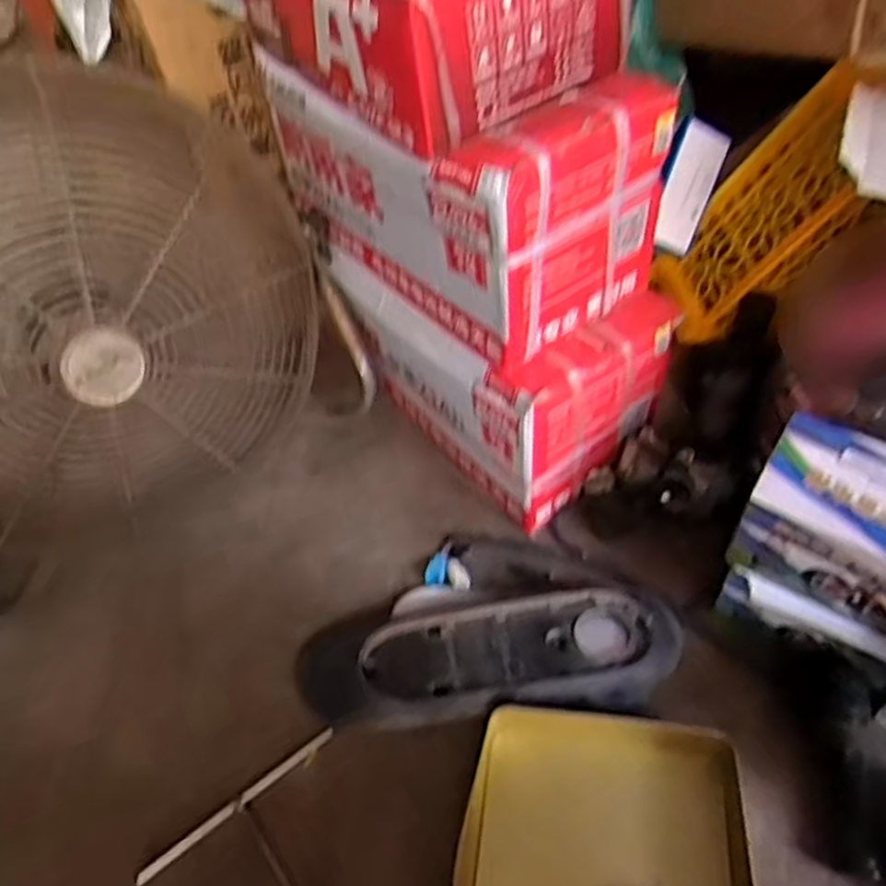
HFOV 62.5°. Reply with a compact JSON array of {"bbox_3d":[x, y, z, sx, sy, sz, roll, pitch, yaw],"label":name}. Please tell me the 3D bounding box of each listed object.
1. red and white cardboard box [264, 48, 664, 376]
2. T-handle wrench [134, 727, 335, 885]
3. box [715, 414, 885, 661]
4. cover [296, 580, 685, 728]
[{"bbox_3d":[0.004,-0.287,0.743,0.206,0.198,0.392,-36,56,-21],"label":"red and white cardboard box"},{"bbox_3d":[-0.089,0.401,0.572,0.187,0.007,0.303,-35,57,-20],"label":"T-handle wrench"},{"bbox_3d":[0.336,0.079,0.606,0.159,0.135,0.105,21,56,22],"label":"box"},{"bbox_3d":[0.036,0.182,0.713,0.370,0.043,0.180,-8,51,1],"label":"cover"}]

